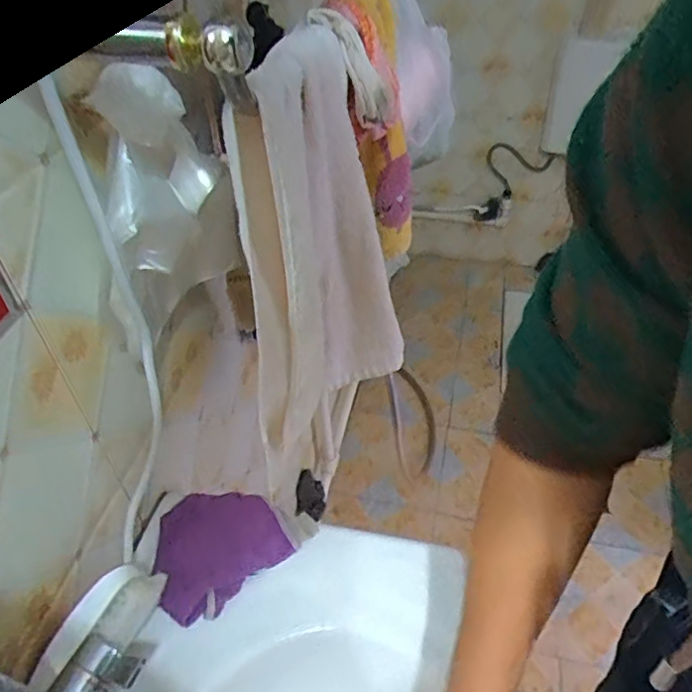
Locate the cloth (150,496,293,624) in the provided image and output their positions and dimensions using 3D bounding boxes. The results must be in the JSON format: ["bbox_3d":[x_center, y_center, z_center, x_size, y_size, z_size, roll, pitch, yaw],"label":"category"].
[{"bbox_3d":[-0.135,0.196,0.576,0.127,0.053,0.123,-25,47,-23],"label":"cloth"}]

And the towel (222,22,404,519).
[{"bbox_3d":[-0.010,-0.071,0.479,0.108,0.314,0.205,3,43,7],"label":"towel"}]

